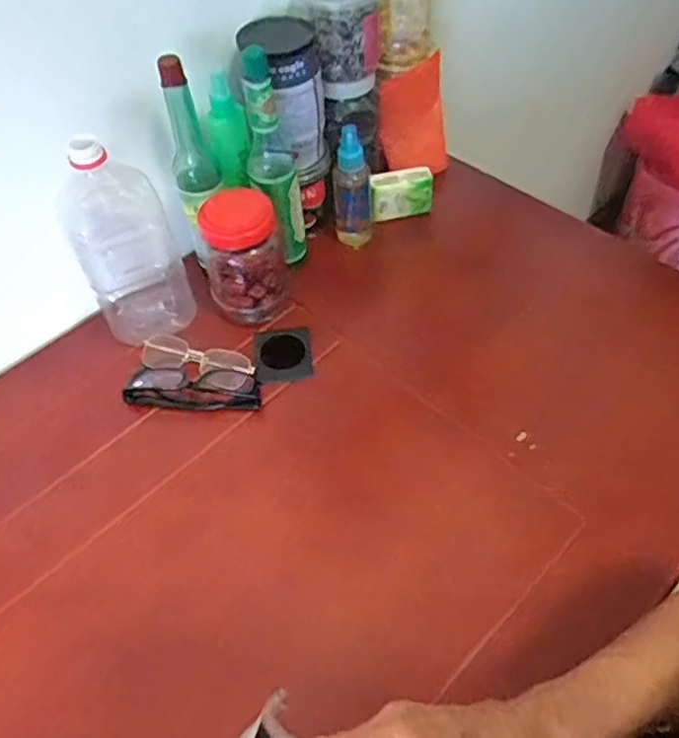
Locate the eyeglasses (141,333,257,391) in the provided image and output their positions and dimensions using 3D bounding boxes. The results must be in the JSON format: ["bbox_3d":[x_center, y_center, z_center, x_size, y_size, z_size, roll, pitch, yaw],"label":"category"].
[{"bbox_3d":[-0.145,-0.009,0.659,0.117,0.019,0.035,15,55,15],"label":"eyeglasses"}]

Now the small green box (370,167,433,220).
[{"bbox_3d":[0.072,-0.205,0.764,0.068,0.049,0.026,-11,53,-4],"label":"small green box"}]

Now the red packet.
[{"bbox_3d":[0.086,-0.298,0.789,0.077,0.135,0.018,-3,53,13],"label":"red packet"}]

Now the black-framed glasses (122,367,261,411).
[{"bbox_3d":[-0.140,0.014,0.638,0.131,0.027,0.045,2,53,6],"label":"black-framed glasses"}]

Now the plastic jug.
[{"bbox_3d":[-0.209,-0.125,0.632,0.093,0.212,0.090,-22,54,-12],"label":"plastic jug"}]

